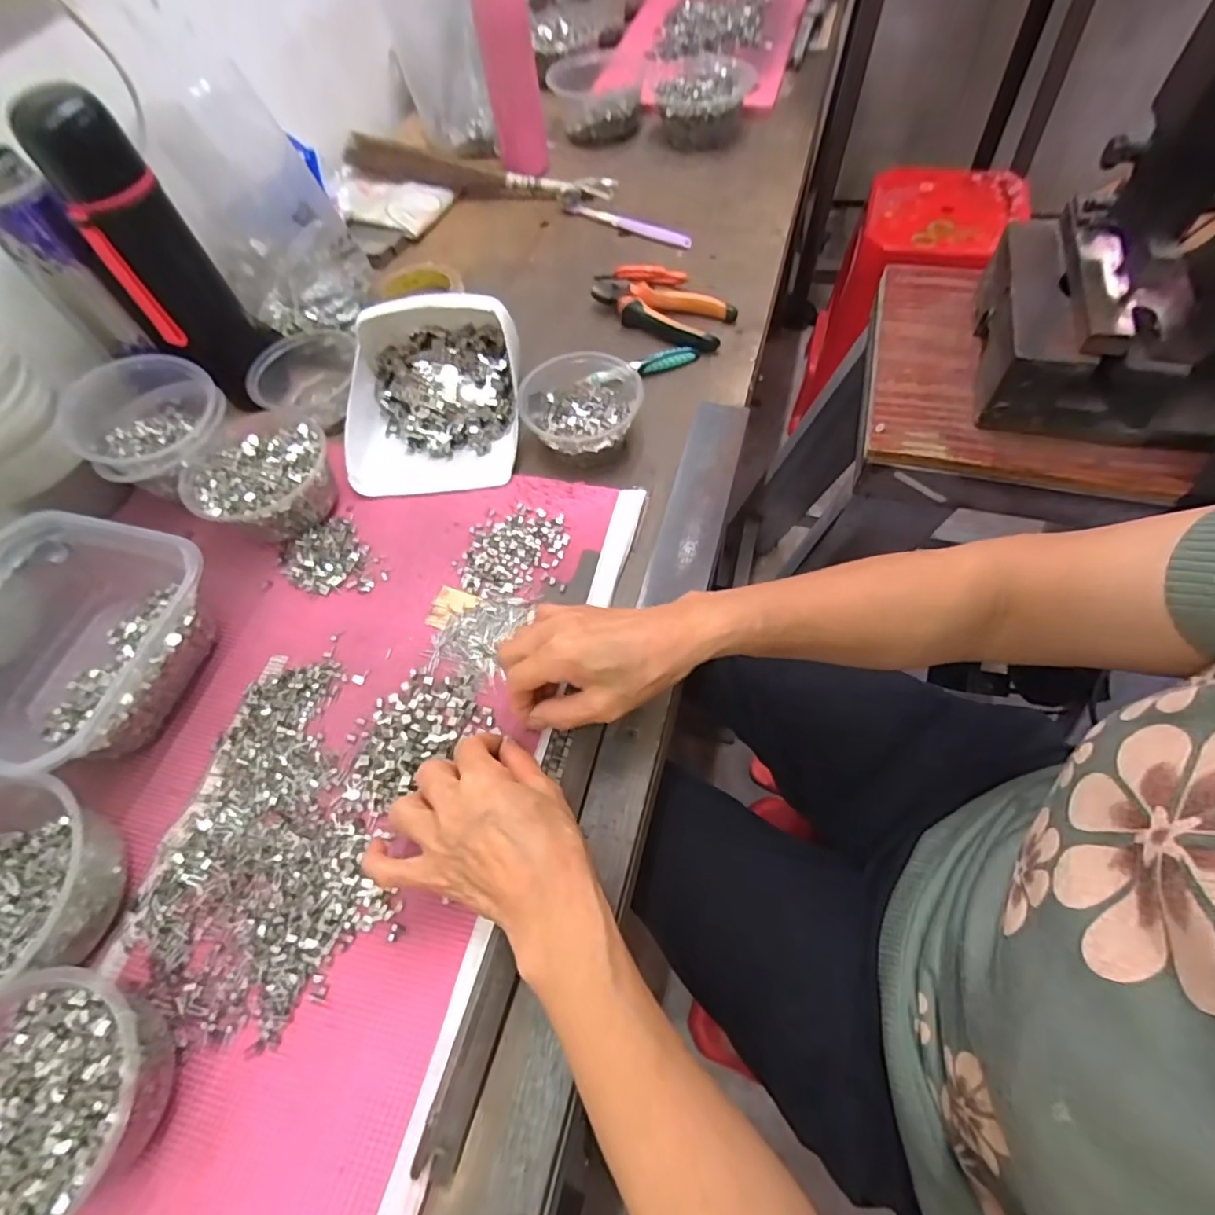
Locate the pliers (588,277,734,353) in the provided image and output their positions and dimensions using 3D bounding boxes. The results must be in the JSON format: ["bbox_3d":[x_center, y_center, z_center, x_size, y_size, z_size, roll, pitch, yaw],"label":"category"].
[{"bbox_3d":[0.052,-0.304,0.613,0.146,0.022,0.068,19,64,12],"label":"pliers"}]

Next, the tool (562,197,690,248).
[{"bbox_3d":[0.019,-0.464,0.718,0.178,0.012,0.017,30,67,18],"label":"tool"}]

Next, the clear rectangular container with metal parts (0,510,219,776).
[{"bbox_3d":[-0.394,0.028,0.431,0.181,0.080,0.169,12,63,9],"label":"clear rectangular container with metal parts"}]

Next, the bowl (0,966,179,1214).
[{"bbox_3d":[-0.287,0.254,0.302,0.120,0.056,0.116,-41,67,-18],"label":"bowl"}]

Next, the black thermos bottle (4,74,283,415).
[{"bbox_3d":[-0.383,-0.288,0.506,0.079,0.226,0.078,12,63,9],"label":"black thermos bottle"}]

